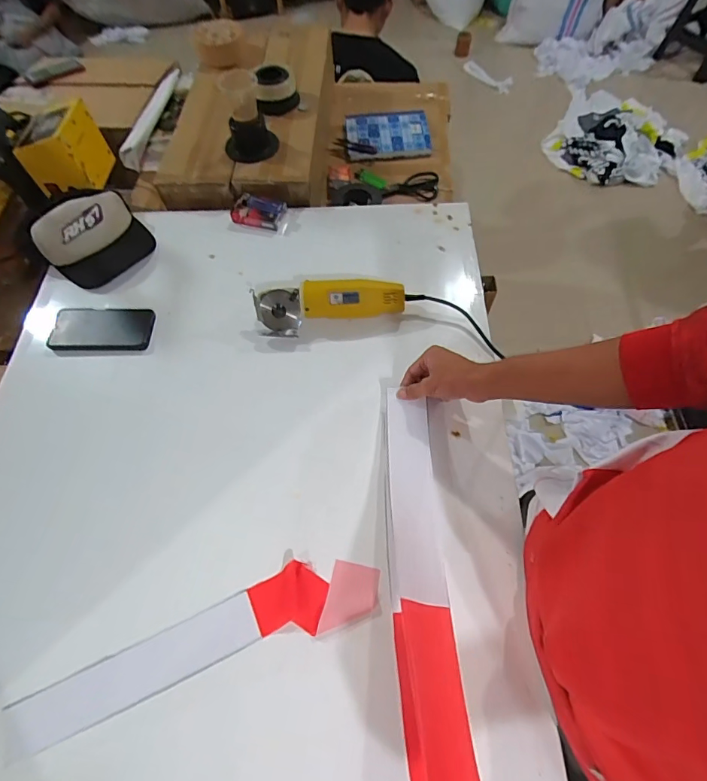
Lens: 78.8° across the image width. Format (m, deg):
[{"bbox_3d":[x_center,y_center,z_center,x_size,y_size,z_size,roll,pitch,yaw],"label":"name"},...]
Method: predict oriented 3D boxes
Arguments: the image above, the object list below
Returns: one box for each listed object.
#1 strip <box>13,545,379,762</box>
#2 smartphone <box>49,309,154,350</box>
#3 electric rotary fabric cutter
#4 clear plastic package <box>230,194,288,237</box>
[{"bbox_3d":[-0.187,0.305,0.531,0.446,0.006,0.091,-18,62,-7],"label":"strip"},{"bbox_3d":[-0.437,-0.111,0.750,0.164,0.013,0.087,1,66,-5],"label":"smartphone"},{"bbox_3d":[-0.027,-0.143,0.728,0.274,0.069,0.072,-10,61,-3],"label":"electric rotary fabric cutter"},{"bbox_3d":[-0.181,-0.350,0.845,0.109,0.032,0.061,14,63,11],"label":"clear plastic package"}]

